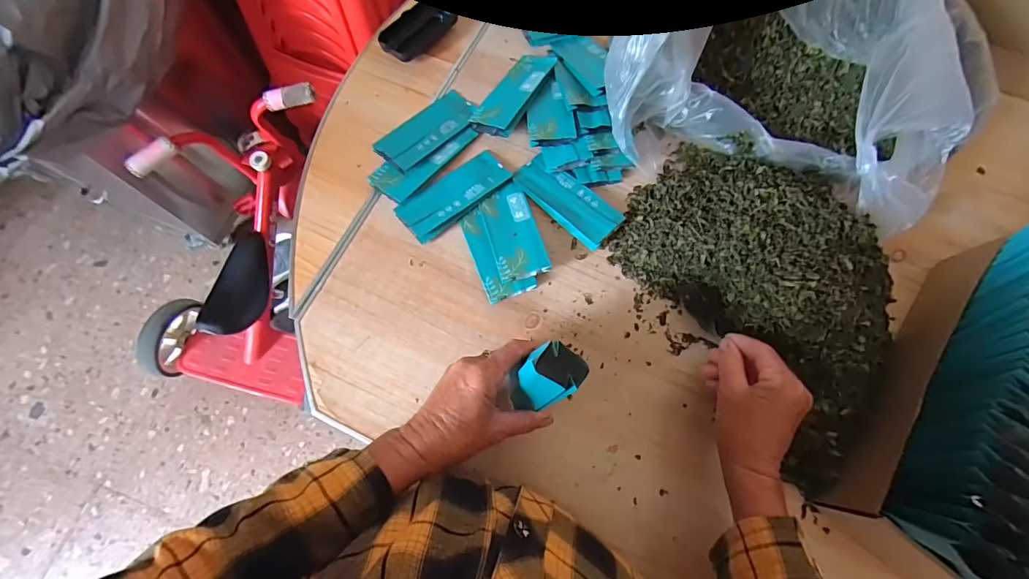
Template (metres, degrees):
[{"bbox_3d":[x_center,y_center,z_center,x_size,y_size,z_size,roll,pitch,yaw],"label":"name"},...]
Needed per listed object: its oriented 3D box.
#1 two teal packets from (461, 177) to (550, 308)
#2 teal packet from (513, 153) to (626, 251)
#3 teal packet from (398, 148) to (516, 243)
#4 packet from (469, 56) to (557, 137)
[{"bbox_3d":[-0.011,-0.056,0.493,0.077,0.019,0.125,-18,73,-8],"label":"two teal packets"},{"bbox_3d":[0.059,-0.105,0.511,0.052,0.017,0.130,-43,78,-14],"label":"teal packet"},{"bbox_3d":[-0.068,-0.111,0.512,0.134,0.011,0.054,-40,77,-13],"label":"teal packet"},{"bbox_3d":[0.002,-0.247,0.552,0.053,0.021,0.137,29,73,8],"label":"packet"}]

